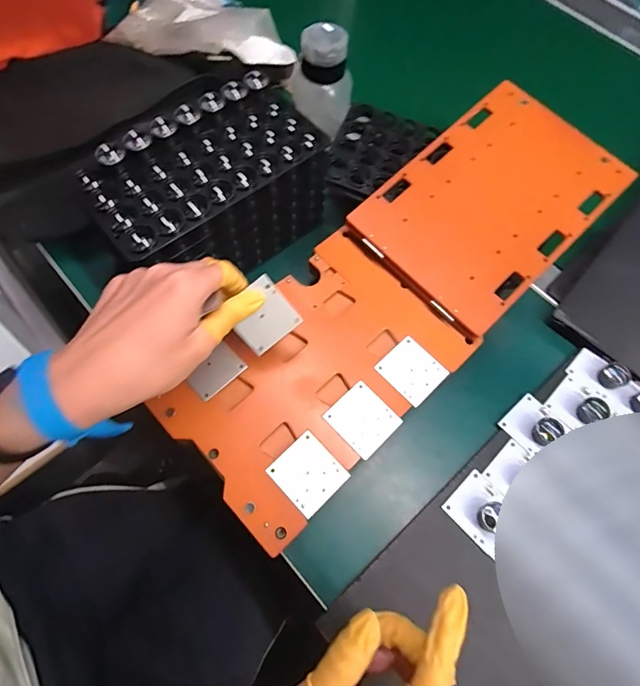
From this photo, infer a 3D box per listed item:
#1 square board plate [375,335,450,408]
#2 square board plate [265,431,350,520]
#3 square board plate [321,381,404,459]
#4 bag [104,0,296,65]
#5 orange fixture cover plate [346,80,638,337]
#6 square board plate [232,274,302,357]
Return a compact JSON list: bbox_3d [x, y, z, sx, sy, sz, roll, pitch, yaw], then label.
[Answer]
[{"bbox_3d":[0.077,0.023,0.349,0.044,0.004,0.047,-40,74,-18],"label":"square board plate"},{"bbox_3d":[-0.009,0.098,0.312,0.044,0.004,0.047,-40,74,-18],"label":"square board plate"},{"bbox_3d":[0.034,0.060,0.331,0.044,0.004,0.048,-40,74,-18],"label":"square board plate"},{"bbox_3d":[-0.136,-0.413,0.530,0.220,0.040,0.143,13,67,3],"label":"bag"},{"bbox_3d":[0.162,-0.135,0.390,0.230,0.007,0.158,-43,78,-10],"label":"orange fixture cover plate"},{"bbox_3d":[-0.044,-0.020,0.317,0.045,0.004,0.046,-37,111,7],"label":"square board plate"}]

